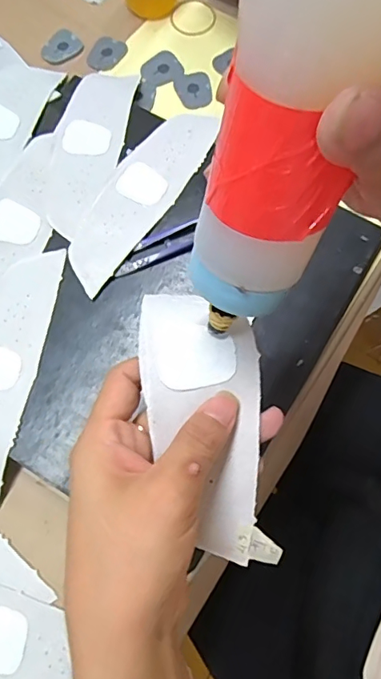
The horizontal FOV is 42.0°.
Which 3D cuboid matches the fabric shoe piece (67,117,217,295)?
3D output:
[{"bbox_3d":[-0.043,-0.120,0.404,0.055,0.016,0.173,33,74,10],"label":"fabric shoe piece"}]

